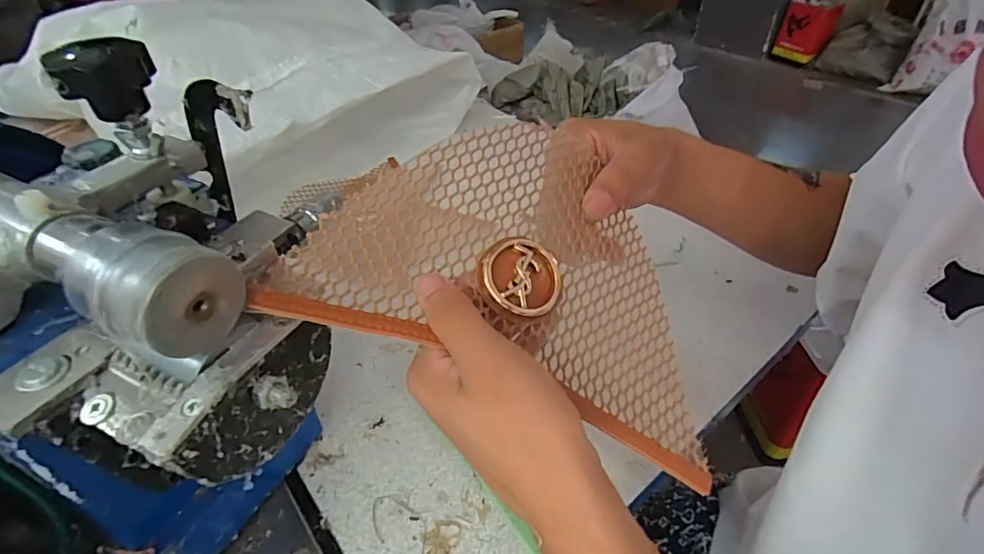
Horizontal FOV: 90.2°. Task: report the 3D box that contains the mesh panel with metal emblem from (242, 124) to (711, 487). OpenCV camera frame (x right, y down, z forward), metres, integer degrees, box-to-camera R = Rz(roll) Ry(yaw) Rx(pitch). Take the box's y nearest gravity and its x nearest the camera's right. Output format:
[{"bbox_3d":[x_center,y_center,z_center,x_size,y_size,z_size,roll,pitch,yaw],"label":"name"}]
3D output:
[{"bbox_3d":[0.018,-0.013,0.265,0.217,0.030,0.164,24,64,-9],"label":"mesh panel with metal emblem"}]

